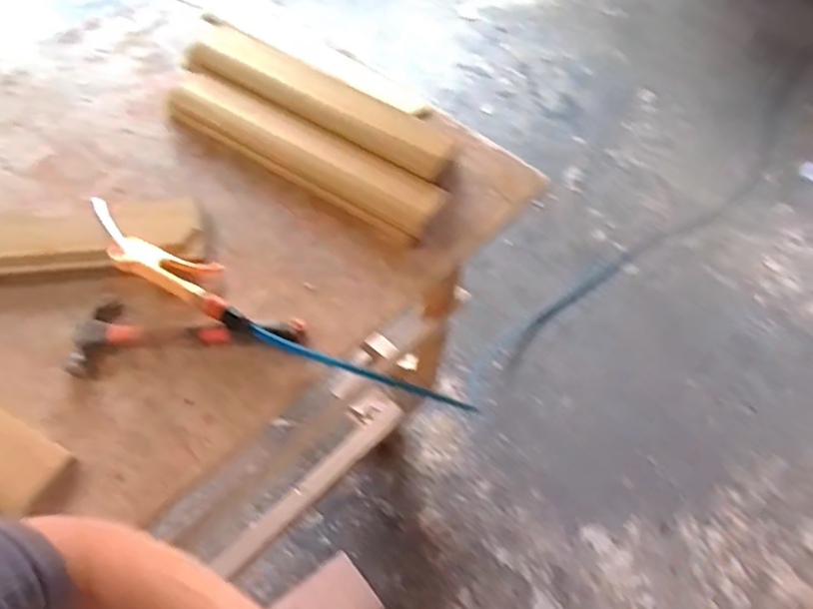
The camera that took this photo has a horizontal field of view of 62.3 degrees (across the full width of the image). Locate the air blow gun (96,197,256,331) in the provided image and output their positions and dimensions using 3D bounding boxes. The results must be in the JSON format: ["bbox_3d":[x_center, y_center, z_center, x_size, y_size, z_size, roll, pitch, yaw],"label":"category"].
[{"bbox_3d":[-0.307,-0.059,0.860,0.308,0.037,0.098,27,57,14],"label":"air blow gun"}]

